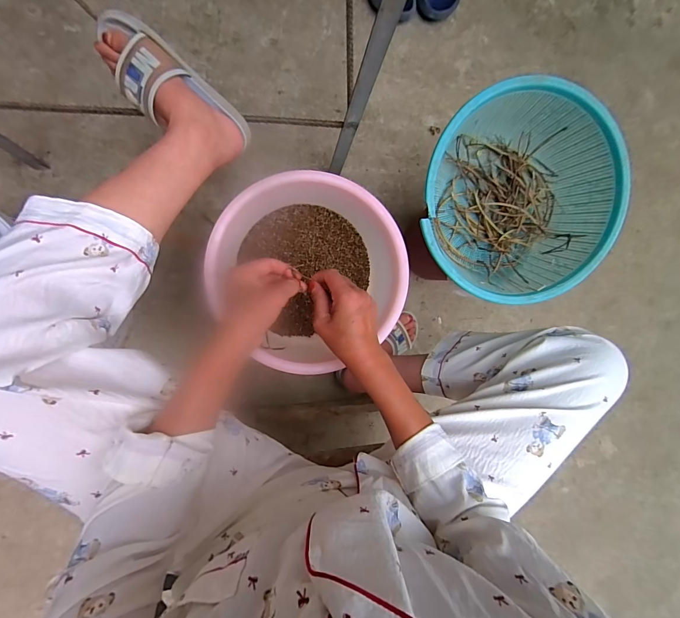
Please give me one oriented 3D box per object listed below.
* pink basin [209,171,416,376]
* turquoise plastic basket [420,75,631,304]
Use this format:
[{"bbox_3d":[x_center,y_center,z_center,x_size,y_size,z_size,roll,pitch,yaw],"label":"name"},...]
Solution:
[{"bbox_3d":[-0.049,-0.059,0.538,0.271,0.091,0.265,0,91,-8],"label":"pink basin"},{"bbox_3d":[0.288,-0.179,0.602,0.316,0.159,0.321,0,91,-8],"label":"turquoise plastic basket"}]

